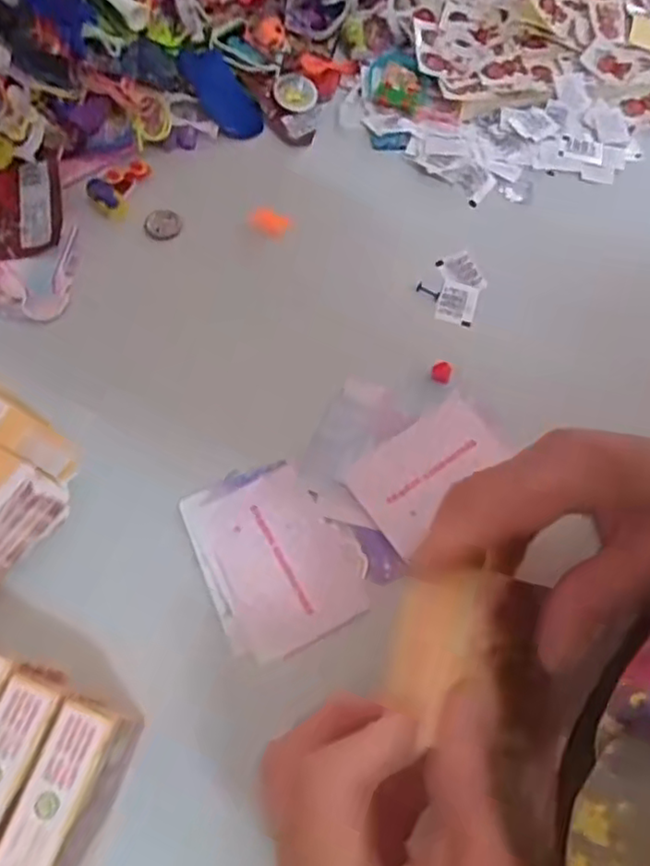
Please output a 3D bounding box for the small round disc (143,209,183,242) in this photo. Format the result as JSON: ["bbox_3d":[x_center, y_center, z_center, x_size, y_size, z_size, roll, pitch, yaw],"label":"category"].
[{"bbox_3d":[-0.108,-0.139,0.429,0.023,0.004,0.023,1,64,-2],"label":"small round disc"}]

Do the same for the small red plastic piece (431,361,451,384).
[{"bbox_3d":[0.069,-0.036,0.381,0.011,0.004,0.013,16,67,4],"label":"small red plastic piece"}]

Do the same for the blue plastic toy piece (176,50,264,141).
[{"bbox_3d":[-0.074,-0.245,0.466,0.033,0.004,0.076,-36,87,-7],"label":"blue plastic toy piece"}]

